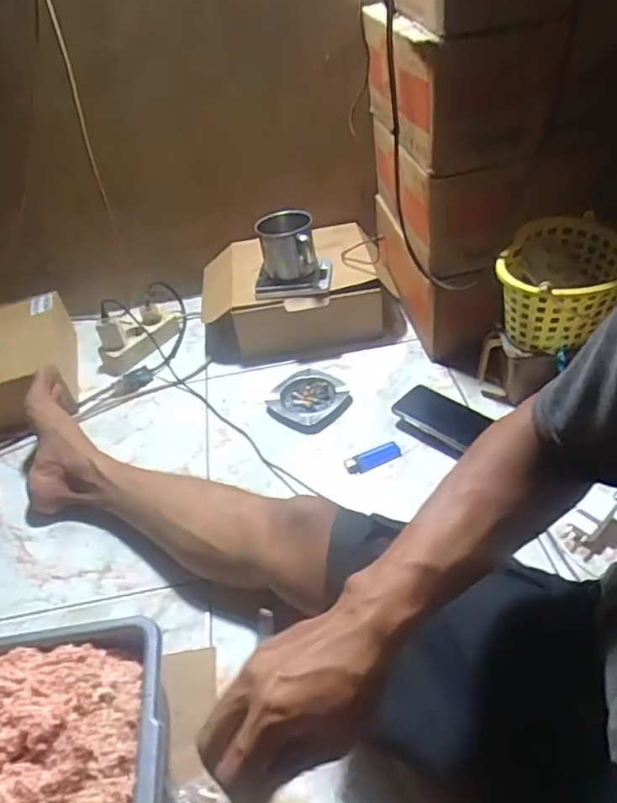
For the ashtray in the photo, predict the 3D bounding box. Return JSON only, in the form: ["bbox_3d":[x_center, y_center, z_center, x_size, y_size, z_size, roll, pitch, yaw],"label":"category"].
[{"bbox_3d":[0.002,-0.005,0.948,0.124,0.018,0.124,28,53,35],"label":"ashtray"}]

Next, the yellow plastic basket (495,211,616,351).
[{"bbox_3d":[0.349,-0.153,0.808,0.164,0.118,0.191,24,51,32],"label":"yellow plastic basket"}]

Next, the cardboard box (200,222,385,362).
[{"bbox_3d":[-0.039,-0.214,1.120,0.329,0.117,0.255,-9,41,1],"label":"cardboard box"}]

